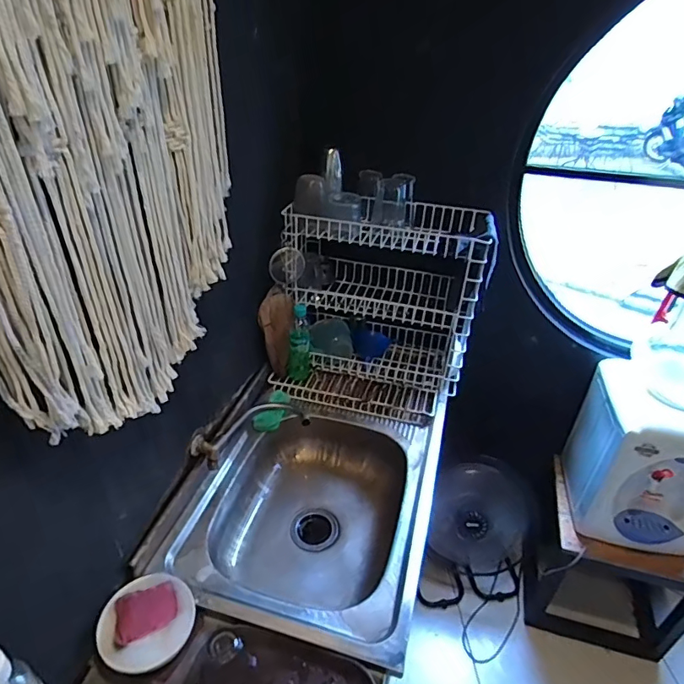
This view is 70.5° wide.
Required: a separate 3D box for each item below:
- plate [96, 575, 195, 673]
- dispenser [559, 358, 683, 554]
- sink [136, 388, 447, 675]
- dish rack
[{"bbox_3d":[-0.315,0.449,0.782,0.141,0.028,0.136,8,46,-9],"label":"plate"},{"bbox_3d":[0.803,0.297,1.273,0.292,0.429,0.269,8,36,8],"label":"dispenser"},{"bbox_3d":[-0.052,0.351,1.066,0.467,0.178,0.578,11,36,13],"label":"sink"},{"bbox_3d":[0.096,-0.091,1.237,0.480,0.444,0.321,7,35,7],"label":"dish rack"}]

